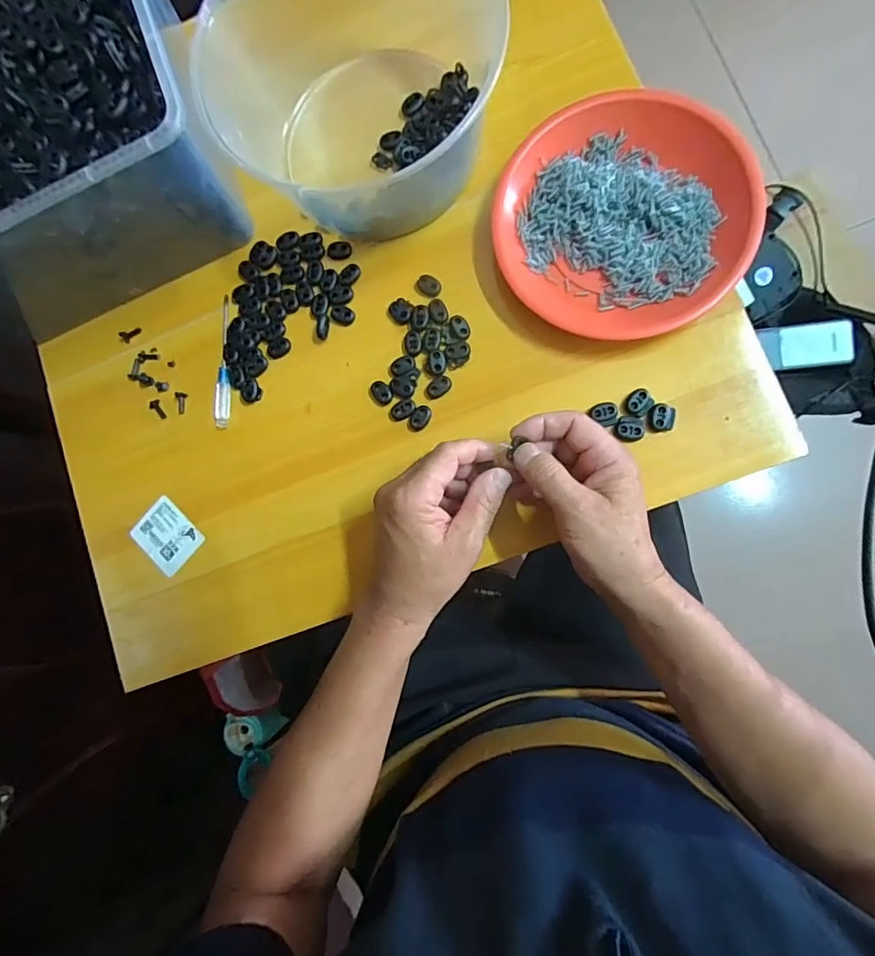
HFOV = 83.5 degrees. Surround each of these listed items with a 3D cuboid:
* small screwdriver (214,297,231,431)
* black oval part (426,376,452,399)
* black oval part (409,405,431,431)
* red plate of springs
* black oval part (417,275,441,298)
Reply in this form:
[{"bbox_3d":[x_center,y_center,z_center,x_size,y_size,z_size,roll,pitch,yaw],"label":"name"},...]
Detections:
[{"bbox_3d":[-0.192,-0.103,0.436,0.015,0.009,0.118,-3,85,8],"label":"small screwdriver"},{"bbox_3d":[0.001,-0.076,0.406,0.021,0.007,0.015,-30,82,5],"label":"black oval part"},{"bbox_3d":[-0.015,-0.050,0.405,0.015,0.004,0.021,39,92,10],"label":"black oval part"},{"bbox_3d":[0.143,-0.204,0.382,0.187,0.030,0.168,27,90,10],"label":"red plate of springs"},{"bbox_3d":[-0.008,-0.163,0.415,0.017,0.004,0.022,-45,81,3],"label":"black oval part"}]

